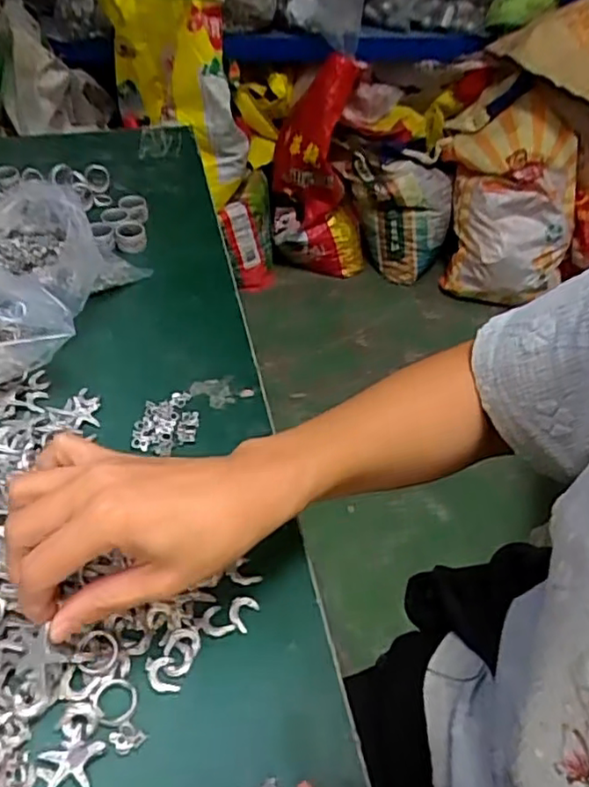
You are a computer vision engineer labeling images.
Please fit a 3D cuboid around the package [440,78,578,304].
[{"bbox_3d":[0.588,-0.530,1.723,0.325,0.527,0.127,0,16,9],"label":"package"}]

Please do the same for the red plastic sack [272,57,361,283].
[{"bbox_3d":[0.079,-0.584,1.732,0.275,0.561,0.192,5,44,0],"label":"red plastic sack"}]

